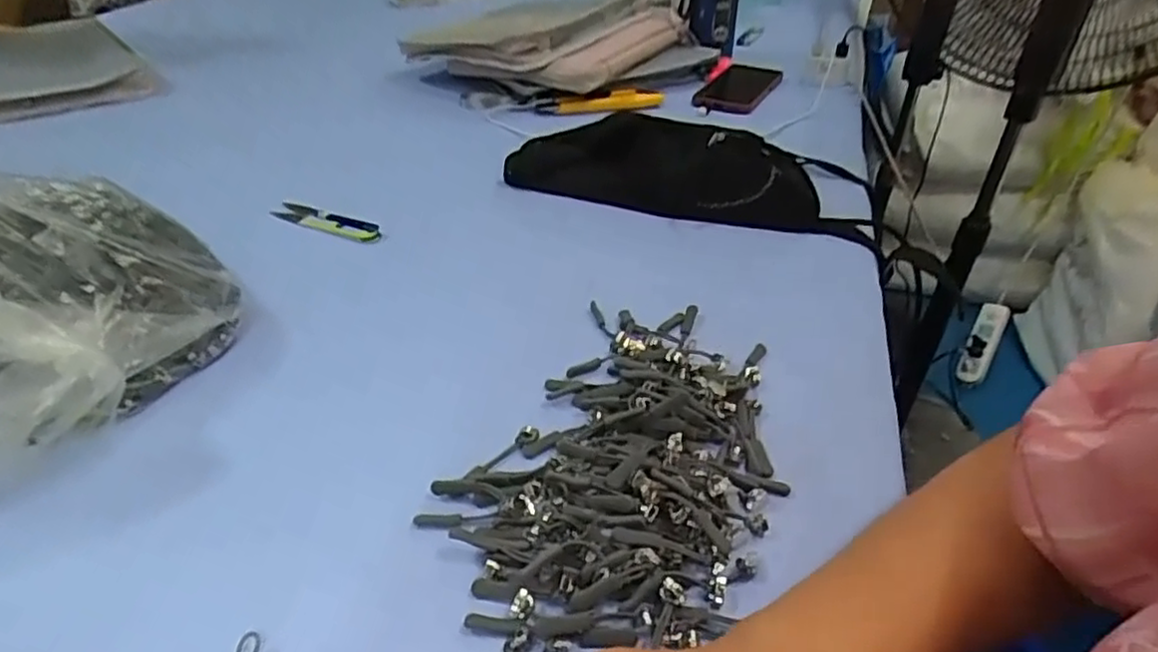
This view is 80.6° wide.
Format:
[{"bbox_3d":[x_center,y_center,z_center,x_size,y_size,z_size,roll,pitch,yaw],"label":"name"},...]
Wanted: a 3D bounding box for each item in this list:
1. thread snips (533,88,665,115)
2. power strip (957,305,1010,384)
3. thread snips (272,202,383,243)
[{"bbox_3d":[0.029,-0.284,0.858,0.168,0.026,0.026,-10,40,-16],"label":"thread snips"},{"bbox_3d":[0.904,0.037,1.527,0.062,0.050,0.193,25,78,28],"label":"power strip"},{"bbox_3d":[-0.228,-0.094,0.612,0.115,0.010,0.028,20,41,21],"label":"thread snips"}]

